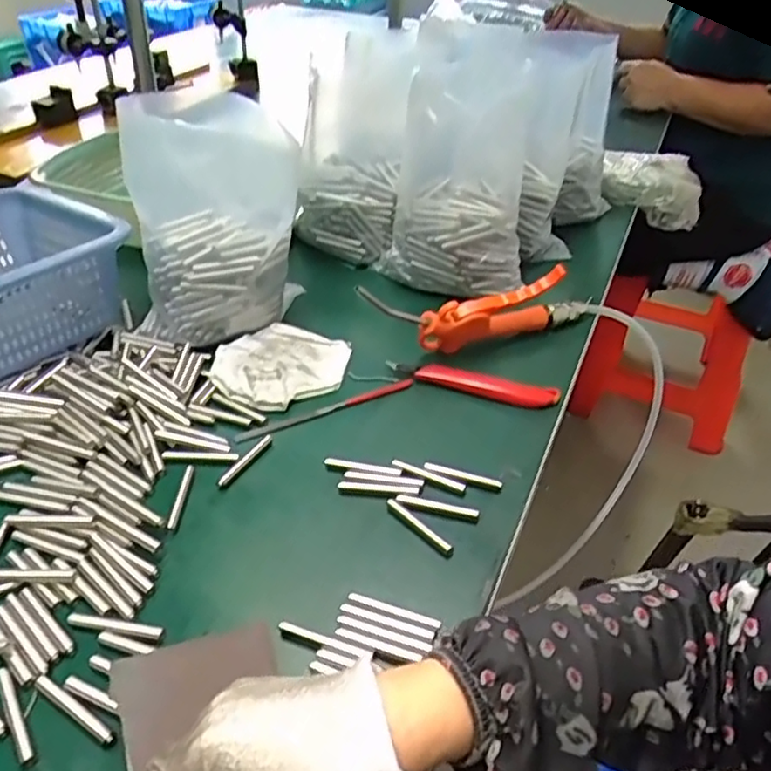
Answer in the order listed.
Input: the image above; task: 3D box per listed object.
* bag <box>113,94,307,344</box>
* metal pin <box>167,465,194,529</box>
[{"bbox_3d":[-0.149,-0.142,0.572,0.141,0.212,0.069,-7,40,-11],"label":"bag"},{"bbox_3d":[-0.144,0.078,0.456,0.006,0.005,0.057,1,39,-1],"label":"metal pin"}]

